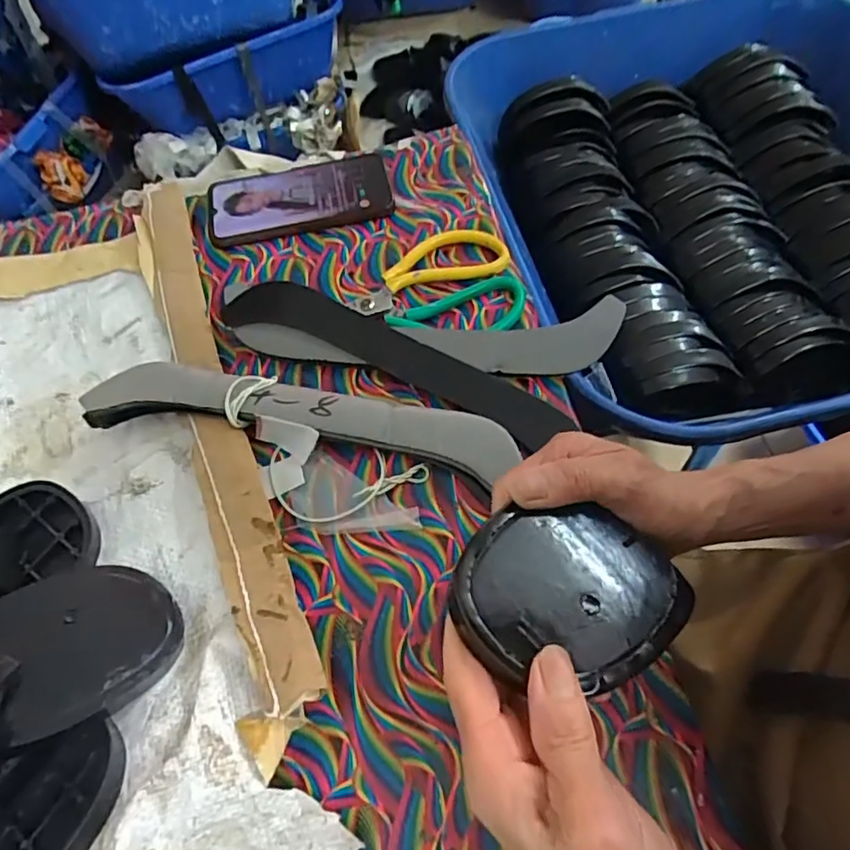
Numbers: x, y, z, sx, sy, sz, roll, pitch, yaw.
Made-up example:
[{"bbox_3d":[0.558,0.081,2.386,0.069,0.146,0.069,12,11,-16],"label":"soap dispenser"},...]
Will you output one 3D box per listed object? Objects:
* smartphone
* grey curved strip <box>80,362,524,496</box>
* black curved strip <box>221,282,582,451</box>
[{"bbox_3d":[-0.112,-0.204,0.510,0.160,0.013,0.078,-13,61,-4],"label":"smartphone"},{"bbox_3d":[-0.081,-0.005,0.390,0.280,0.037,0.055,8,62,7],"label":"grey curved strip"},{"bbox_3d":[-0.026,-0.051,0.413,0.261,0.016,0.050,26,65,16],"label":"black curved strip"}]

